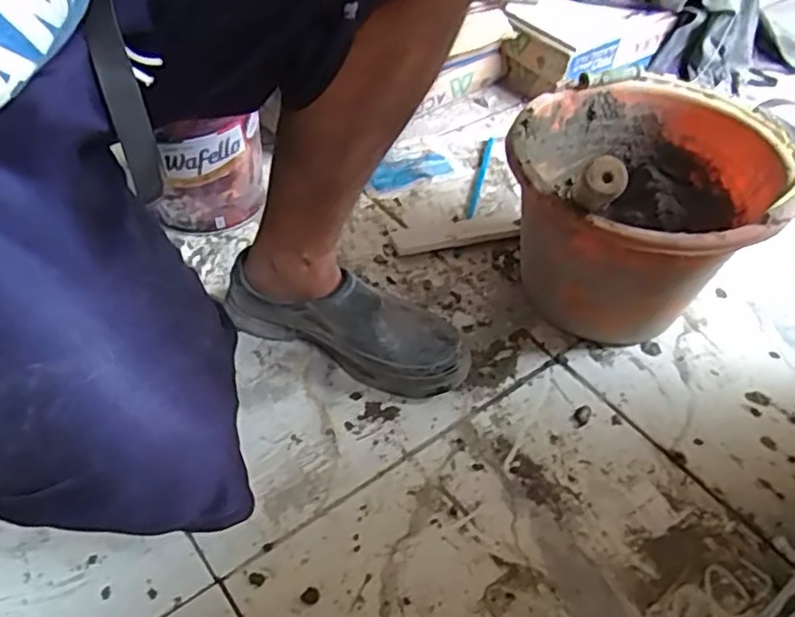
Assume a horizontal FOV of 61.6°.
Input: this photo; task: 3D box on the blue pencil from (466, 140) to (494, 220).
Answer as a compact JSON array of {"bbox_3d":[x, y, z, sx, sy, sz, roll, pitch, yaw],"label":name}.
[{"bbox_3d":[0.114,-0.183,0.931,0.013,0.011,0.181,13,47,8],"label":"blue pencil"}]

